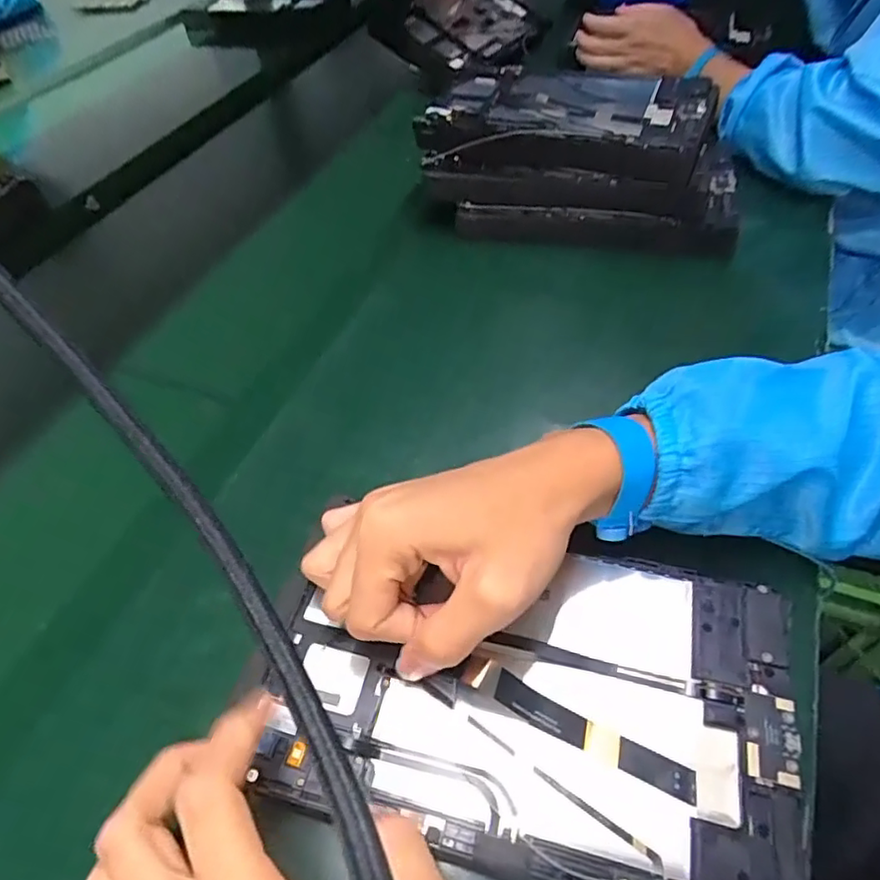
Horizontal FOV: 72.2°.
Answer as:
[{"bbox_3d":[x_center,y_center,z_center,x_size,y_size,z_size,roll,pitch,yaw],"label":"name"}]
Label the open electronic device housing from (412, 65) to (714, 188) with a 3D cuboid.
[{"bbox_3d":[0.115,-0.301,0.555,0.243,0.023,0.146,15,58,18],"label":"open electronic device housing"}]

